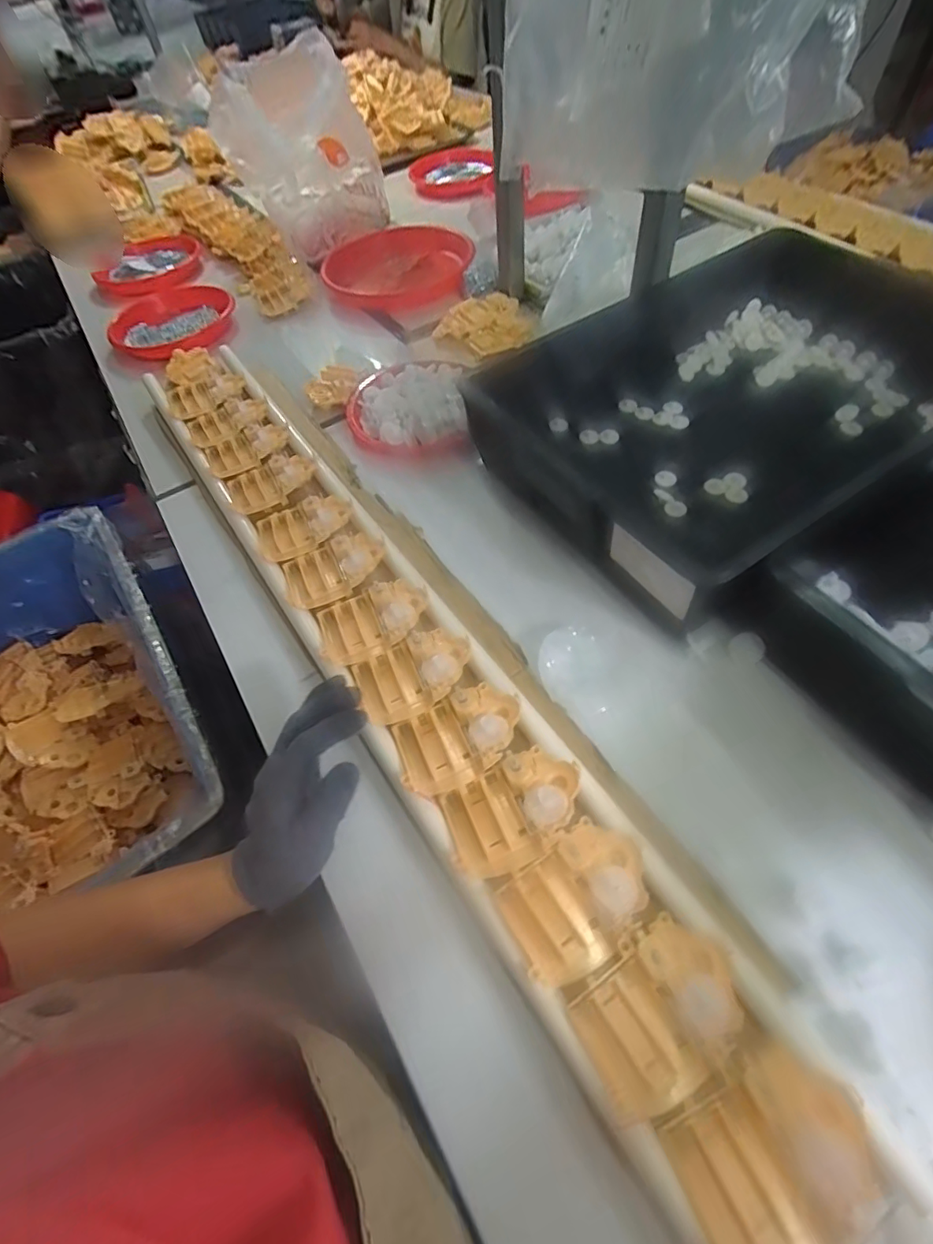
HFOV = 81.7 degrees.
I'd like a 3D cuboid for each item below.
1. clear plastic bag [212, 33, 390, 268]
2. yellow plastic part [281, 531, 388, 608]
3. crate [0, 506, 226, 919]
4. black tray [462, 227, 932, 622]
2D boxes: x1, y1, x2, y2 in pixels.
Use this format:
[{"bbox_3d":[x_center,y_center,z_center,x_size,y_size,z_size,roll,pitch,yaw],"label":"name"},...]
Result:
[{"bbox_3d":[-0.283,-0.795,0.908,0.262,0.215,0.183,-14,58,-3],"label":"clear plastic bag"},{"bbox_3d":[-0.127,-0.054,0.518,0.099,0.020,0.069,-26,59,-10],"label":"yellow plastic part"},{"bbox_3d":[-0.541,0.143,0.646,0.430,0.183,0.509,-33,61,-14],"label":"crate"},{"bbox_3d":[0.293,-0.245,0.582,0.531,0.095,0.337,-32,61,-13],"label":"black tray"}]

